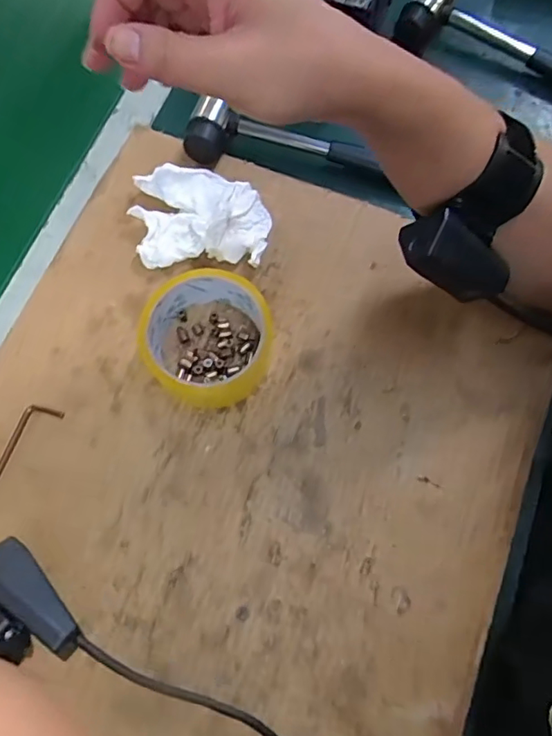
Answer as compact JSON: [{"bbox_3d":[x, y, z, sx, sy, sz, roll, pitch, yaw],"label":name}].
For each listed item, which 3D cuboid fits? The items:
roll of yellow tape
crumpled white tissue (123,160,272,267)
[{"bbox_3d":[-0.051,-0.022,0.380,0.093,0.043,0.085,0,72,-1],"label":"roll of yellow tape"},{"bbox_3d":[-0.059,-0.122,0.418,0.103,0.031,0.079,-1,73,-1],"label":"crumpled white tissue"}]

